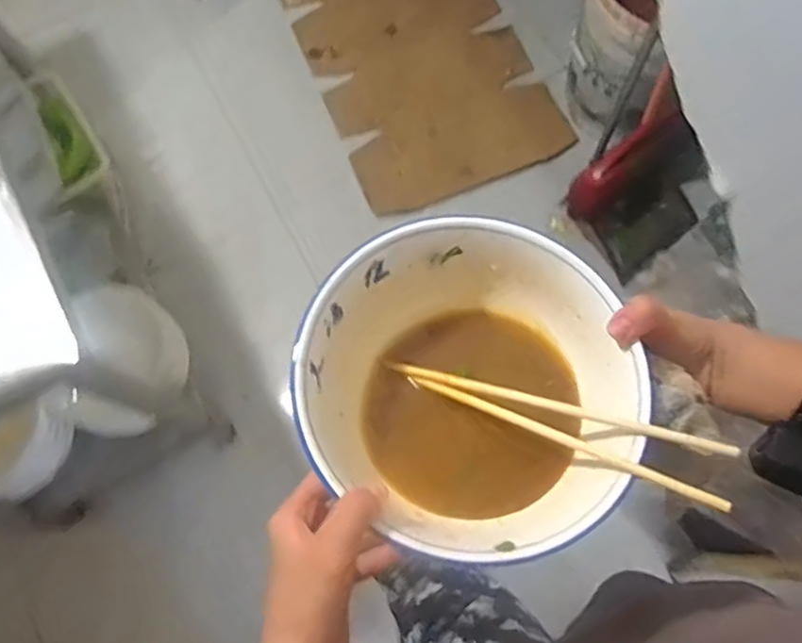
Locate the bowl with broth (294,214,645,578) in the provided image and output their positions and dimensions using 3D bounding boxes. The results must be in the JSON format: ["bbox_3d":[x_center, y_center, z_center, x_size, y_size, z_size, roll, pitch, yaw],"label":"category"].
[{"bbox_3d":[0.045,0.038,0.409,0.201,0.082,0.199,-1,73,2],"label":"bowl with broth"}]

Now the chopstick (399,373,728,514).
[{"bbox_3d":[0.093,0.069,0.398,0.200,0.010,0.008,21,74,31],"label":"chopstick"}]

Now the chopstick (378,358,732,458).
[{"bbox_3d":[0.088,0.052,0.411,0.218,0.011,0.010,12,73,26],"label":"chopstick"}]

